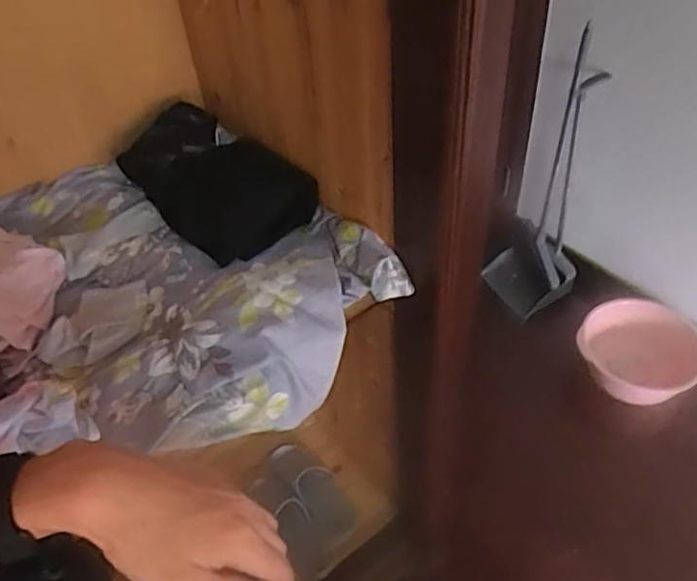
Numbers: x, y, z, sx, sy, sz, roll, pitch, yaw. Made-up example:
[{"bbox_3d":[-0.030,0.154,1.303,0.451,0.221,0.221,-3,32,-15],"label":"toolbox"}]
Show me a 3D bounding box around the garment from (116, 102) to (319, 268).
[{"bbox_3d":[-0.231,-0.178,1.048,0.181,0.098,0.346,-35,53,-26],"label":"garment"}]

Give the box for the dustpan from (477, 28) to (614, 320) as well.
[{"bbox_3d":[0.538,-0.257,1.802,0.263,0.730,0.261,14,49,18],"label":"dustpan"}]

